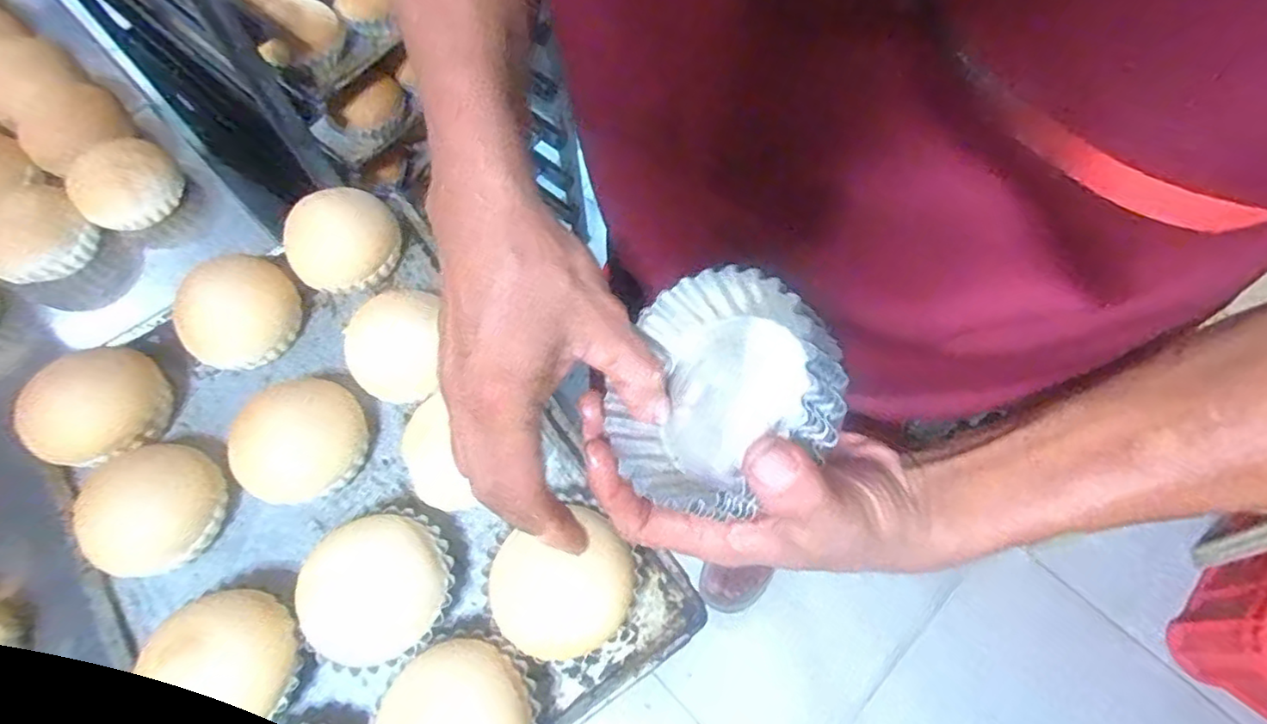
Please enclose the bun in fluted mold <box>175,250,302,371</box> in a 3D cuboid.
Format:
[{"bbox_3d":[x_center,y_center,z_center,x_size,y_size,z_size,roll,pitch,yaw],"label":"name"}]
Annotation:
[{"bbox_3d":[-0.310,-0.039,0.499,0.076,0.044,0.087,33,71,15],"label":"bun in fluted mold"}]

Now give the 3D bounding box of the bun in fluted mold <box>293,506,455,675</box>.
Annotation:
[{"bbox_3d":[-0.166,0.147,0.420,0.096,0.044,0.100,-1,66,2],"label":"bun in fluted mold"}]

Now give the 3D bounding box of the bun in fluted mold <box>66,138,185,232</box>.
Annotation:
[{"bbox_3d":[-0.452,-0.159,0.569,0.069,0.040,0.084,38,72,17],"label":"bun in fluted mold"}]

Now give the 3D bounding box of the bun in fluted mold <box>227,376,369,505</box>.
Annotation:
[{"bbox_3d":[-0.240,0.057,0.464,0.078,0.041,0.087,25,69,12],"label":"bun in fluted mold"}]

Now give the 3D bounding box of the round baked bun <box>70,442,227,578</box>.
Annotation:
[{"bbox_3d":[-0.335,0.102,0.446,0.079,0.047,0.085,-1,66,2],"label":"round baked bun"}]

